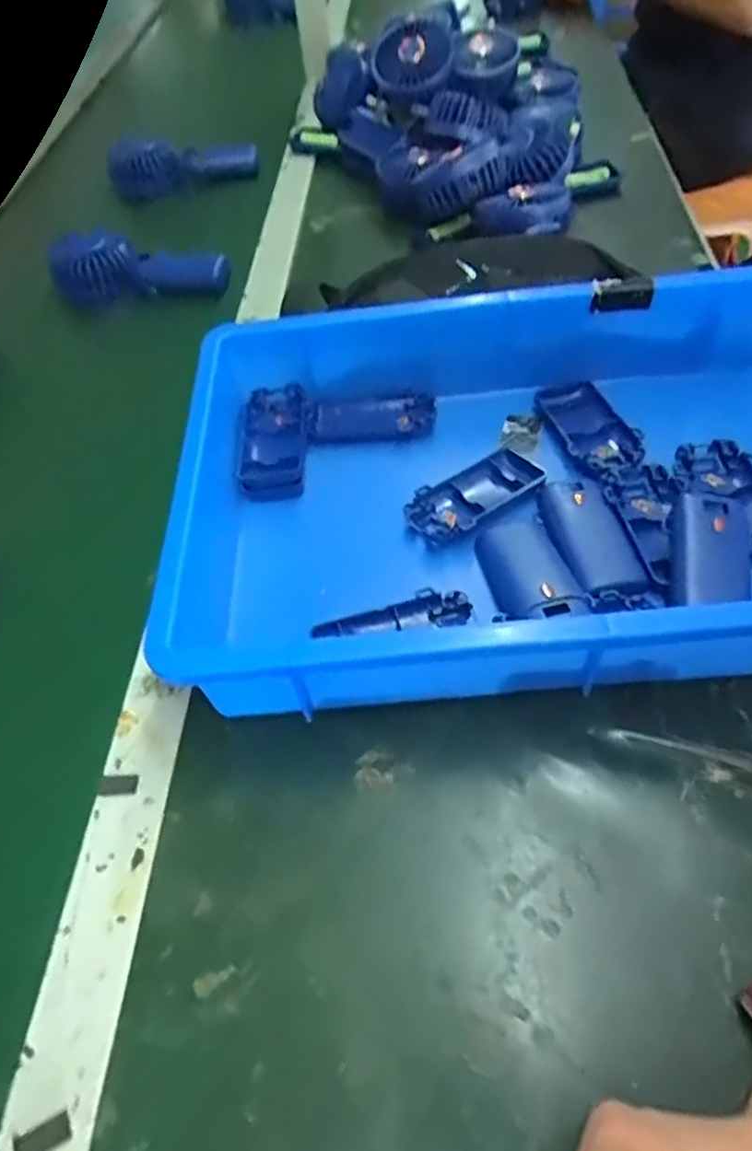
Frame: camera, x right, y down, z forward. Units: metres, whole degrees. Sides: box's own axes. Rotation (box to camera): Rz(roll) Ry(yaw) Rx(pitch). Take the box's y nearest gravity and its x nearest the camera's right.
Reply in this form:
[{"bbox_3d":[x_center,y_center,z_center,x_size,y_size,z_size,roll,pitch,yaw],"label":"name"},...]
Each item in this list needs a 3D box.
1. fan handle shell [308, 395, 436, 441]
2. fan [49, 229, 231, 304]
[{"bbox_3d":[-0.002,-0.120,0.525,0.092,0.014,0.042,-3,52,4],"label":"fan handle shell"},{"bbox_3d":[-0.239,-0.322,0.711,0.181,0.043,0.067,1,52,7],"label":"fan"}]

